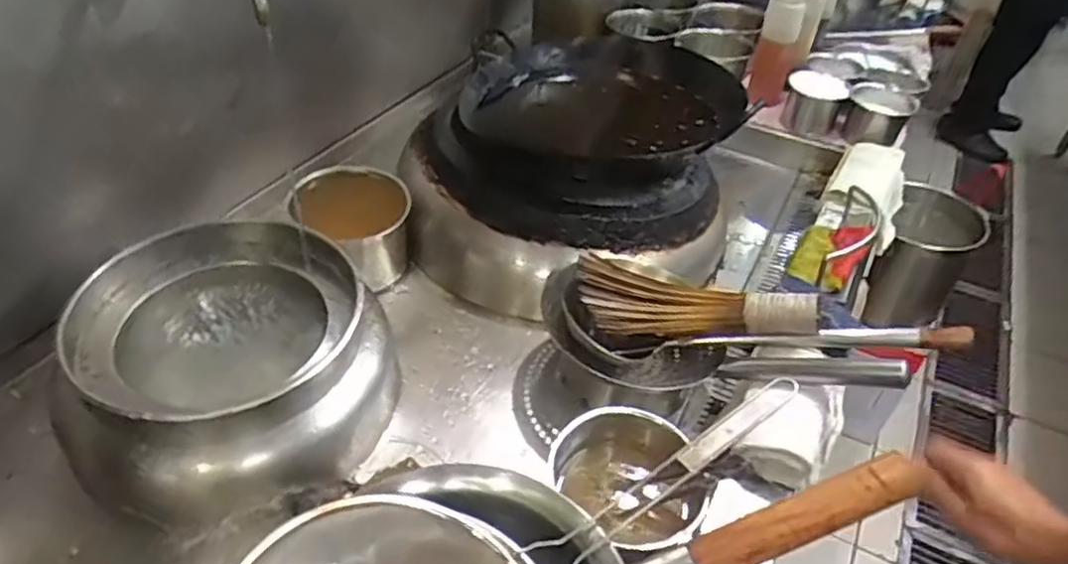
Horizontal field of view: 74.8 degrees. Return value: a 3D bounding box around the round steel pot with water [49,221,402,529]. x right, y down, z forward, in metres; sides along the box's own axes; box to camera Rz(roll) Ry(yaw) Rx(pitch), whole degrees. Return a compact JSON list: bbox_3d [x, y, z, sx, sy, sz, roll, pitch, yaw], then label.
[{"bbox_3d":[-0.334,0.098,0.813,0.305,0.171,0.322,2,41,-1],"label":"round steel pot with water"}]

